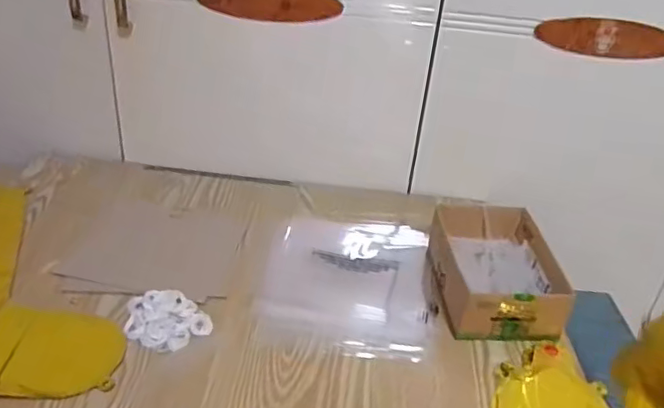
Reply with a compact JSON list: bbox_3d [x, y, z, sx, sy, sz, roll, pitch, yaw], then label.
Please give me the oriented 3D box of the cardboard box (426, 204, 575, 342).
[{"bbox_3d":[0.195,0.082,0.700,0.126,0.066,0.181,2,32,-4],"label":"cardboard box"}]

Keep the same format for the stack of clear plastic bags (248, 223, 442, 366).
[{"bbox_3d":[0.021,0.089,0.718,0.204,0.010,0.247,6,32,1],"label":"stack of clear plastic bags"}]

